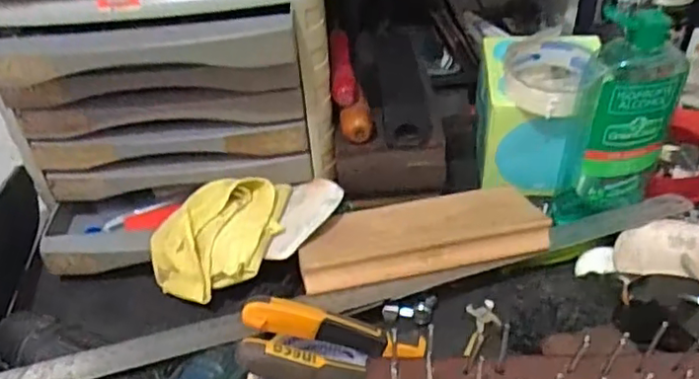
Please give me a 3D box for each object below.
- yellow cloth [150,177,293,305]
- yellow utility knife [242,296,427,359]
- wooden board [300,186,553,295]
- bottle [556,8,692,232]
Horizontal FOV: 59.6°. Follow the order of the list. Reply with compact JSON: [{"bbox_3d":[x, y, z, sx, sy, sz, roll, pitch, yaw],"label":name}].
[{"bbox_3d":[-0.113,0.036,0.532,0.109,0.050,0.118,2,40,8],"label":"yellow cloth"},{"bbox_3d":[-0.008,0.096,0.416,0.128,0.024,0.014,18,37,-15],"label":"yellow utility knife"},{"bbox_3d":[0.059,0.036,0.511,0.201,0.019,0.069,-10,40,-6],"label":"wooden board"},{"bbox_3d":[0.234,-0.059,0.520,0.071,0.195,0.073,19,45,26],"label":"bottle"}]

